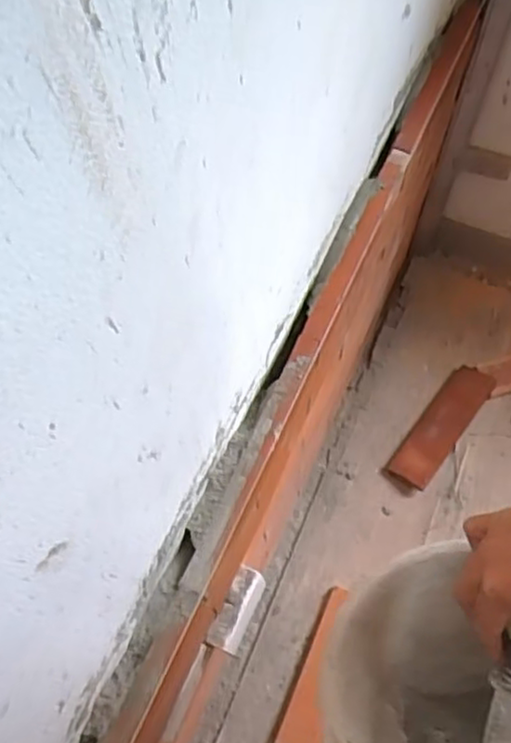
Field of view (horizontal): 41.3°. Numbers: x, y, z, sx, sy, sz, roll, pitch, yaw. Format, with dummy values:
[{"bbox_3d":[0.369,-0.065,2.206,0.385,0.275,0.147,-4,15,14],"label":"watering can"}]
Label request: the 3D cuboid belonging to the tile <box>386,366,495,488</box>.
[{"bbox_3d":[0.310,0.088,1.127,0.068,0.021,0.234,36,70,17],"label":"tile"}]

